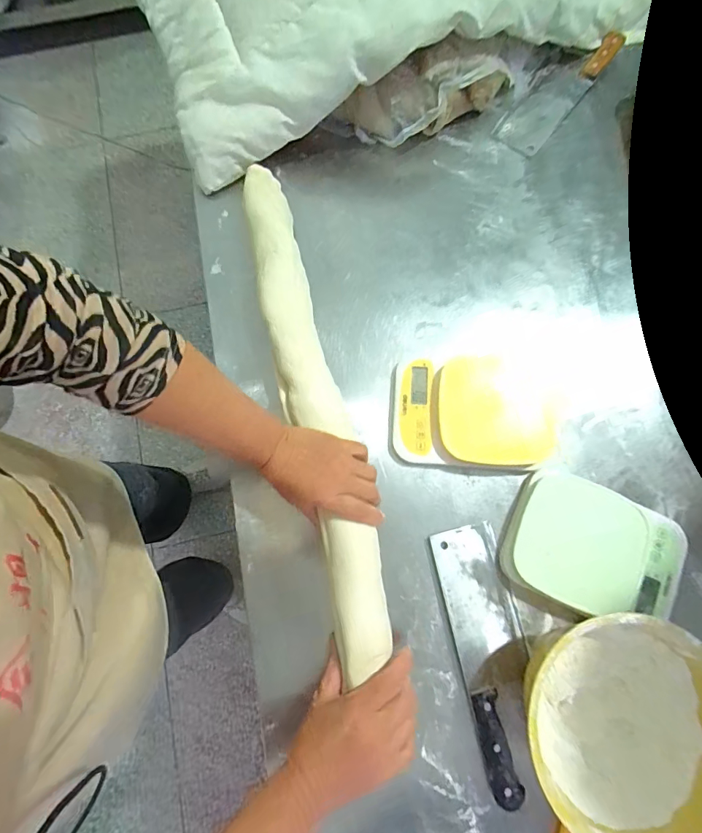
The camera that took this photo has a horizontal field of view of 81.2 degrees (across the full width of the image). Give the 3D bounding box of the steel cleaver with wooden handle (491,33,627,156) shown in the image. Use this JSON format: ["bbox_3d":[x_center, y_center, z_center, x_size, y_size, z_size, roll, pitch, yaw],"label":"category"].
[{"bbox_3d":[0.332,-0.529,0.661,0.075,0.032,0.252,39,81,8],"label":"steel cleaver with wooden handle"}]

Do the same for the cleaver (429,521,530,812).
[{"bbox_3d":[0.163,0.268,0.469,0.079,0.020,0.274,-12,78,-2],"label":"cleaver"}]

